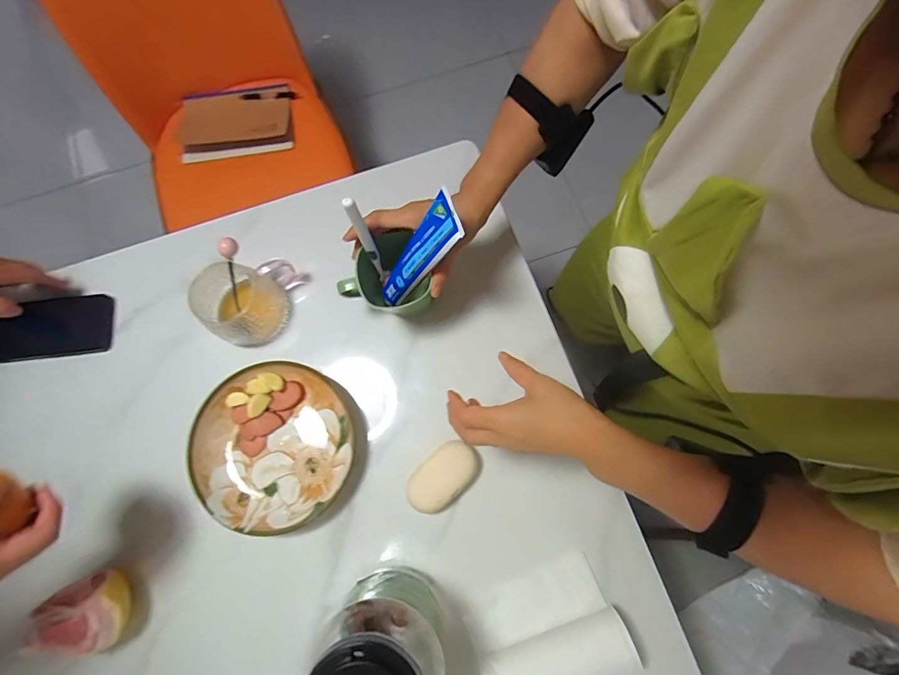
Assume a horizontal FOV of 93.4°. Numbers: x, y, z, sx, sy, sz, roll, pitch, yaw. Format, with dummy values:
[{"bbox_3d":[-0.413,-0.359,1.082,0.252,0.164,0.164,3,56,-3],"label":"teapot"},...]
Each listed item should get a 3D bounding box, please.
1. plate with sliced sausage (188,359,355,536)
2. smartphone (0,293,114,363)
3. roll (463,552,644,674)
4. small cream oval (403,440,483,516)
[{"bbox_3d":[-0.217,0.132,0.524,0.187,0.034,0.192,0,77,1],"label":"plate with sliced sausage"},{"bbox_3d":[-0.545,-0.014,0.575,0.159,0.016,0.078,-7,77,-1],"label":"smartphone"},{"bbox_3d":[0.110,0.330,0.465,0.163,0.052,0.115,-20,77,-4],"label":"roll"},{"bbox_3d":[-0.007,0.169,0.516,0.095,0.032,0.057,-40,79,-8],"label":"small cream oval"}]

